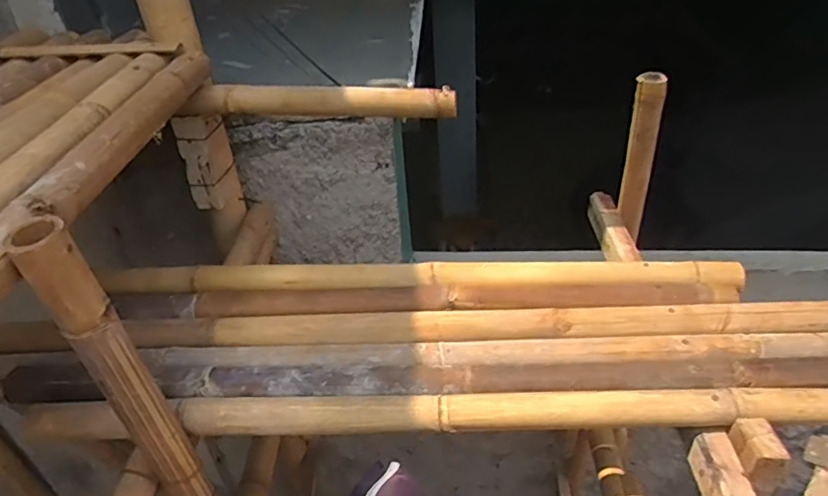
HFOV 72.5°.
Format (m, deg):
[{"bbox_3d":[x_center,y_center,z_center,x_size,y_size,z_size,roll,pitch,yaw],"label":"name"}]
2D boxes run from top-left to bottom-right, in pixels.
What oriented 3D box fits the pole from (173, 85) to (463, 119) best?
[{"bbox_3d":[-0.164,-0.258,1.003,0.474,0.067,0.055,1,36,7],"label":"pole"}]

